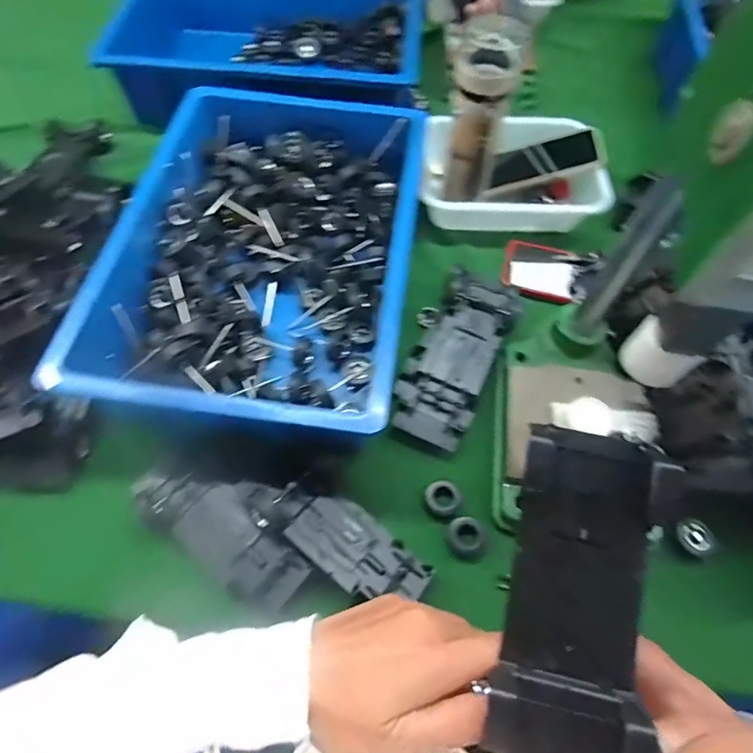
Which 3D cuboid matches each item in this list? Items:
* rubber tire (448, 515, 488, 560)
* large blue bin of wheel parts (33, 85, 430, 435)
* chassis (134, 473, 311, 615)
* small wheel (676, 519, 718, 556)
[{"bbox_3d":[0.088,0.156,0.462,0.033,0.012,0.039,-20,64,-12],"label":"rubber tire"},{"bbox_3d":[-0.115,-0.145,0.565,0.316,0.109,0.455,8,62,3],"label":"large blue bin of wheel parts"},{"bbox_3d":[-0.149,0.148,0.458,0.183,0.030,0.066,31,65,14],"label":"chassis"},{"bbox_3d":[0.312,0.158,0.468,0.034,0.014,0.033,1,62,-1],"label":"small wheel"}]

